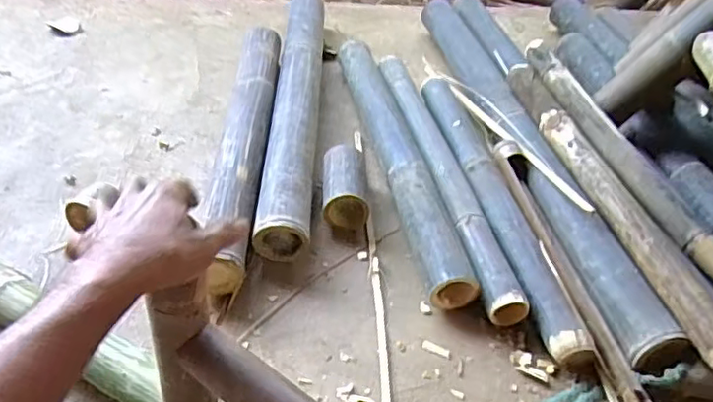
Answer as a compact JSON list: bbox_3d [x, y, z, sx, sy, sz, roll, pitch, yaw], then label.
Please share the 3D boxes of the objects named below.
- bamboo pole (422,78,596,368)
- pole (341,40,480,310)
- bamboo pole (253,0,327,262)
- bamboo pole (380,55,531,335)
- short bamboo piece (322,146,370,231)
[{"bbox_3d":[0.220,-0.012,1.048,0.068,0.063,0.640,-4,45,-12],"label":"bamboo pole"},{"bbox_3d":[0.066,-0.086,1.108,0.073,0.066,0.649,-6,45,-13],"label":"pole"},{"bbox_3d":[-0.112,-0.193,1.191,0.086,0.093,0.766,4,43,-4],"label":"bamboo pole"},{"bbox_3d":[0.142,-0.059,1.098,0.066,0.063,0.657,-5,45,-13],"label":"bamboo pole"},{"bbox_3d":[-0.016,-0.028,1.035,0.077,0.063,0.141,3,43,-4],"label":"short bamboo piece"}]

